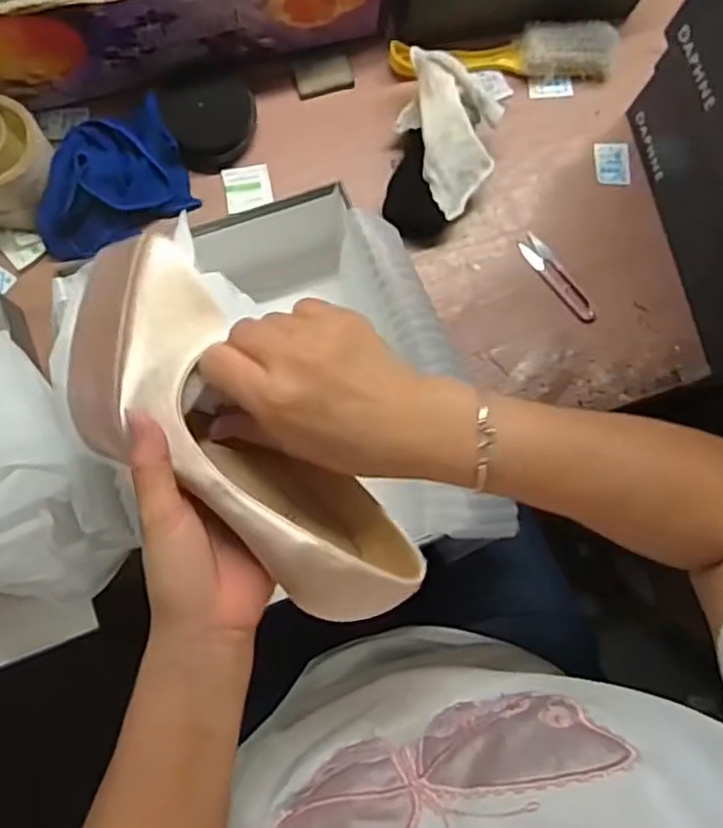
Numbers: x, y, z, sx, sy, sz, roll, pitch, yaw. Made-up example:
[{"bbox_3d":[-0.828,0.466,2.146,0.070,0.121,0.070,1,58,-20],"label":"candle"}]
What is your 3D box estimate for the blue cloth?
[{"bbox_3d":[-0.235,-0.214,0.612,0.149,0.047,0.092,-31,84,-8],"label":"blue cloth"}]

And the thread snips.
[{"bbox_3d":[0.192,-0.133,0.650,0.025,0.004,0.103,-32,84,-8],"label":"thread snips"}]

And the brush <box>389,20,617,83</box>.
[{"bbox_3d":[0.144,-0.358,0.664,0.226,0.038,0.052,-9,82,-5],"label":"brush"}]

